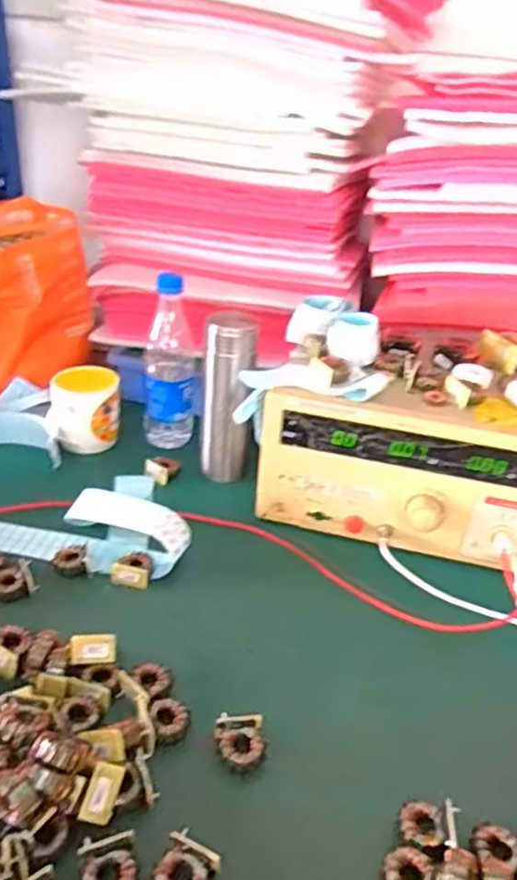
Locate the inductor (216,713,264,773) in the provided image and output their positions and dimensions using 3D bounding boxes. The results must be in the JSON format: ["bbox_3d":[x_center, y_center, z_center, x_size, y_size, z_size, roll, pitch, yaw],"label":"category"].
[{"bbox_3d":[-0.014,0.233,0.486,0.036,0.021,0.037,3,30,-3],"label":"inductor"}]

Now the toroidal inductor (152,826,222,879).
[{"bbox_3d":[-0.048,0.281,0.405,0.035,0.024,0.040,18,33,21],"label":"toroidal inductor"}]

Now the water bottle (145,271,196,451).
[{"bbox_3d":[-0.116,-0.095,0.826,0.062,0.236,0.055,1,30,-7],"label":"water bottle"}]

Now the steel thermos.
[{"bbox_3d":[-0.038,-0.050,0.784,0.061,0.207,0.056,6,30,1],"label":"steel thermos"}]

